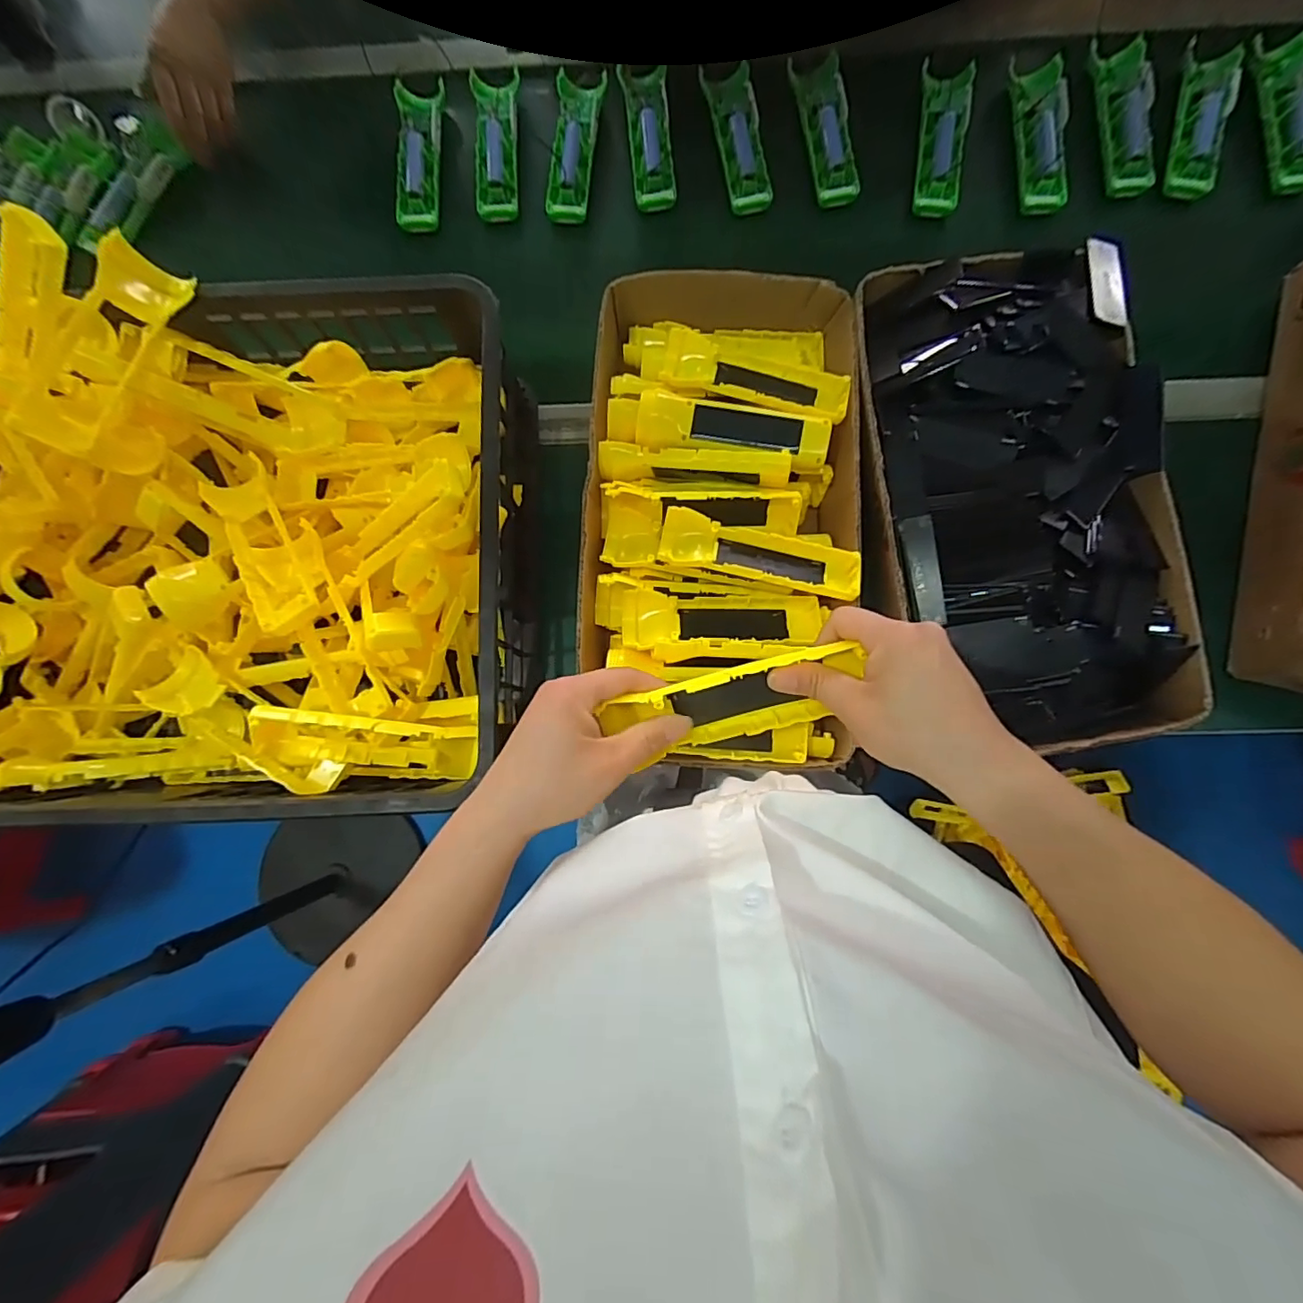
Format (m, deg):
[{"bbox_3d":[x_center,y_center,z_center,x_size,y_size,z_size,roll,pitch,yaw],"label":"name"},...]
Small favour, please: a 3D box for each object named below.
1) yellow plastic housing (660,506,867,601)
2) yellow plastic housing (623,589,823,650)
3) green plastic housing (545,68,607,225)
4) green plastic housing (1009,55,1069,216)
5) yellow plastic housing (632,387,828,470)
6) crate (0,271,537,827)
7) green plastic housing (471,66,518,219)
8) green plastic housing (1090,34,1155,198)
[{"bbox_3d":[0.088,-0.078,0.457,0.161,0.024,0.045,12,83,2],"label":"yellow plastic housing"},{"bbox_3d":[0.059,-0.024,0.458,0.162,0.033,0.048,1,82,1],"label":"yellow plastic housing"},{"bbox_3d":[-0.082,-0.550,0.602,0.049,0.025,0.173,4,83,1],"label":"green plastic housing"},{"bbox_3d":[0.410,-0.546,0.587,0.049,0.018,0.173,2,82,1],"label":"green plastic housing"},{"bbox_3d":[0.070,-0.191,0.480,0.162,0.020,0.047,6,83,1],"label":"yellow plastic housing"},{"bbox_3d":[-0.432,-0.081,0.465,0.633,0.123,0.415,-1,82,0],"label":"crate"},{"bbox_3d":[-0.169,-0.556,0.606,0.048,0.020,0.166,-4,82,0],"label":"green plastic housing"},{"bbox_3d":[0.497,-0.561,0.587,0.051,0.019,0.169,-2,82,0],"label":"green plastic housing"}]

